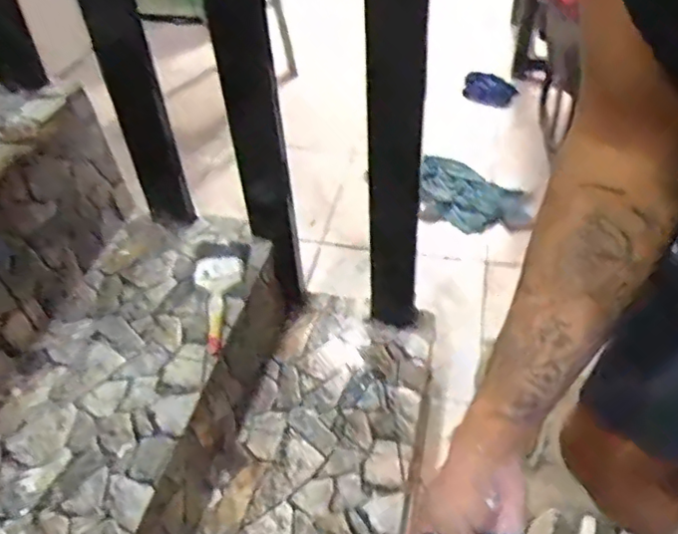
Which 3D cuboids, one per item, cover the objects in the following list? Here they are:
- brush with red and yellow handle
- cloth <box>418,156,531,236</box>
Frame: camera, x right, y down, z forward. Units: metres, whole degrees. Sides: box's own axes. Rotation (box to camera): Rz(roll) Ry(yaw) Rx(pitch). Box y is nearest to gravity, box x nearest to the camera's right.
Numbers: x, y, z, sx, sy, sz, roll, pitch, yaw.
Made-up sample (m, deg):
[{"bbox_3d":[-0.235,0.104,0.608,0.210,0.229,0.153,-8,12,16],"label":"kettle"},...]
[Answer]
[{"bbox_3d":[-0.182,0.049,0.873,0.073,0.035,0.177,-2,44,2],"label":"brush with red and yellow handle"},{"bbox_3d":[0.342,-0.184,1.509,0.264,0.058,0.243,2,45,6],"label":"cloth"}]

